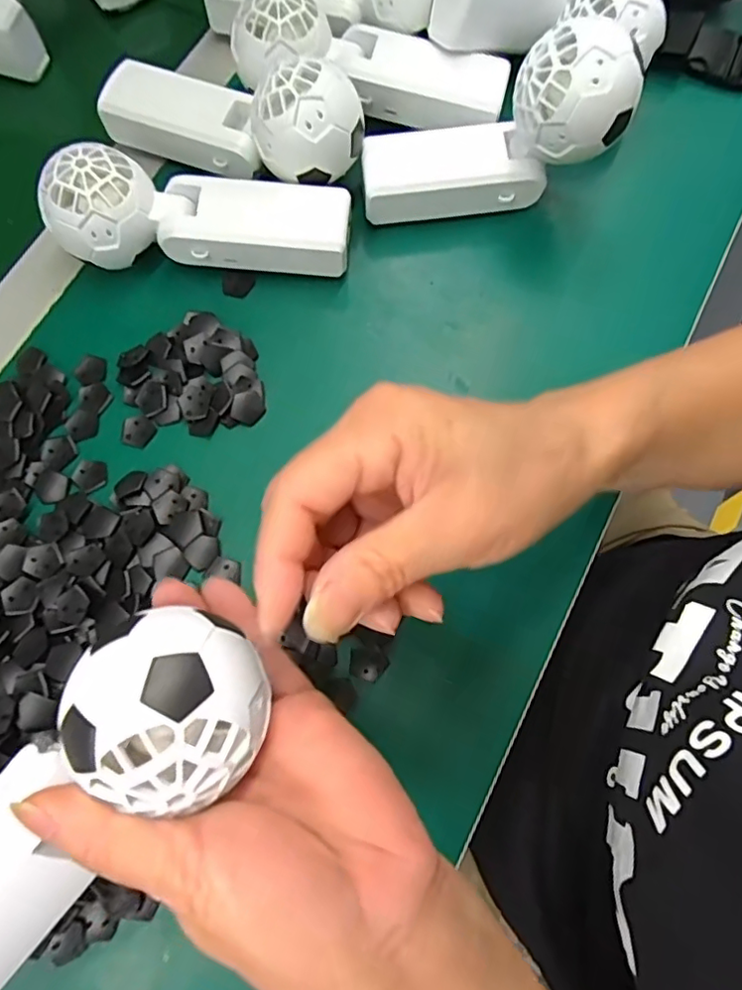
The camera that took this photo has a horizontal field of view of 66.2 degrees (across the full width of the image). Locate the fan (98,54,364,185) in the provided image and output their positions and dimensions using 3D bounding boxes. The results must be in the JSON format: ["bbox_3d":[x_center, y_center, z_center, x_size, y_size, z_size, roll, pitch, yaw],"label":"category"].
[{"bbox_3d":[-0.085,-0.227,0.339,0.167,0.052,0.051,19,74,21],"label":"fan"}]

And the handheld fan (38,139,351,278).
[{"bbox_3d":[-0.097,-0.160,0.326,0.168,0.057,0.049,0,73,2],"label":"handheld fan"}]

